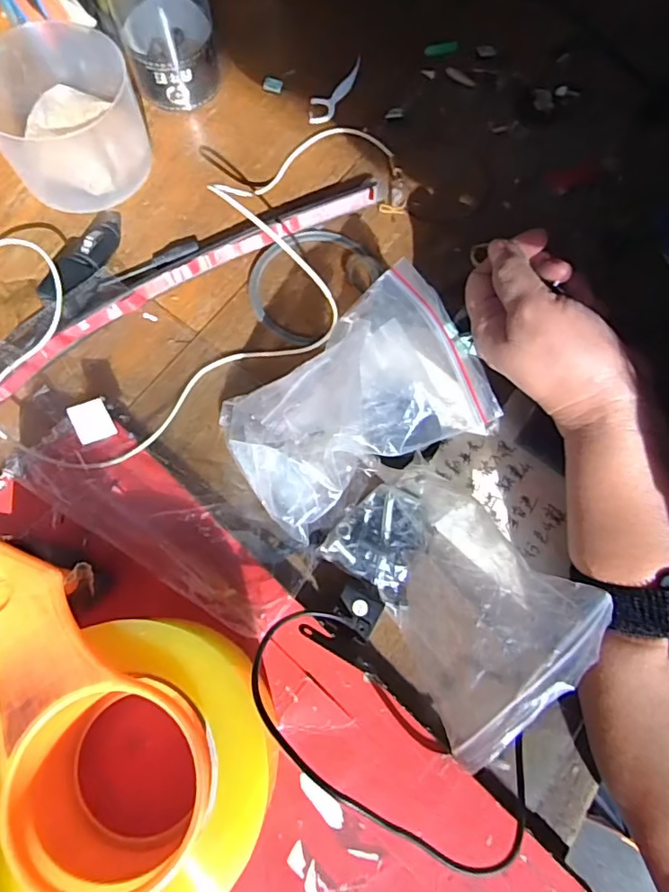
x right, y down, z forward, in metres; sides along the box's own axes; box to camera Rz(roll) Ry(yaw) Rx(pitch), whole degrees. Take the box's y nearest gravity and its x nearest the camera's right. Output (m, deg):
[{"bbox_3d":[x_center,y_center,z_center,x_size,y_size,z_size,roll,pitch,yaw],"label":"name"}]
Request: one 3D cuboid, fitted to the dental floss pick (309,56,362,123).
[{"bbox_3d":[0.001,-0.274,0.415,0.021,0.004,0.075,24,72,11],"label":"dental floss pick"}]

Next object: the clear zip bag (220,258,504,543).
[{"bbox_3d":[0.006,-0.023,0.301,0.130,0.055,0.103,-25,72,-7],"label":"clear zip bag"}]

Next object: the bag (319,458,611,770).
[{"bbox_3d":[0.056,0.063,0.262,0.089,0.057,0.127,-34,73,-10],"label":"bag"}]

